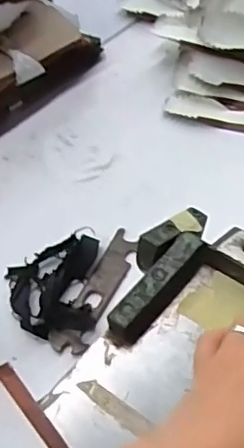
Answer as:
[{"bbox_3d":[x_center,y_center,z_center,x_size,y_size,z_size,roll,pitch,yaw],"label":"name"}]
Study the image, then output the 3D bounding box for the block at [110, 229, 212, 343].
[{"bbox_3d":[0.024,0.037,0.360,0.019,0.016,0.083,31,60,26],"label":"block"}]

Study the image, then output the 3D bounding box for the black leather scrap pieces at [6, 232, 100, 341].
[{"bbox_3d":[-0.057,0.054,0.514,0.081,0.015,0.089,-11,51,-4],"label":"black leather scrap pieces"}]

